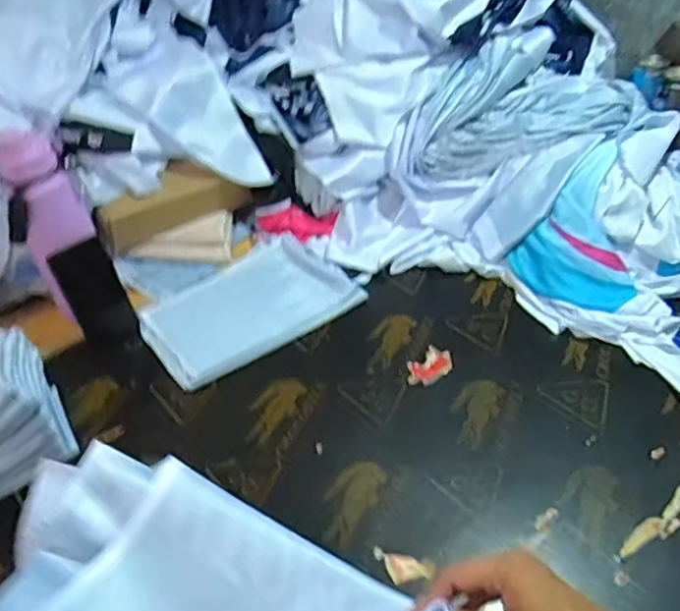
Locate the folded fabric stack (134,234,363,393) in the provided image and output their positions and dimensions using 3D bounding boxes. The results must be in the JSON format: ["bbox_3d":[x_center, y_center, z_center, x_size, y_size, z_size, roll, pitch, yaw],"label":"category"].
[{"bbox_3d":[-0.142,-0.003,0.947,0.309,0.024,0.209,-29,47,-25],"label":"folded fabric stack"}]

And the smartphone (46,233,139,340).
[{"bbox_3d":[-0.349,-0.019,0.875,0.079,0.144,0.009,-33,22,-32],"label":"smartphone"}]

